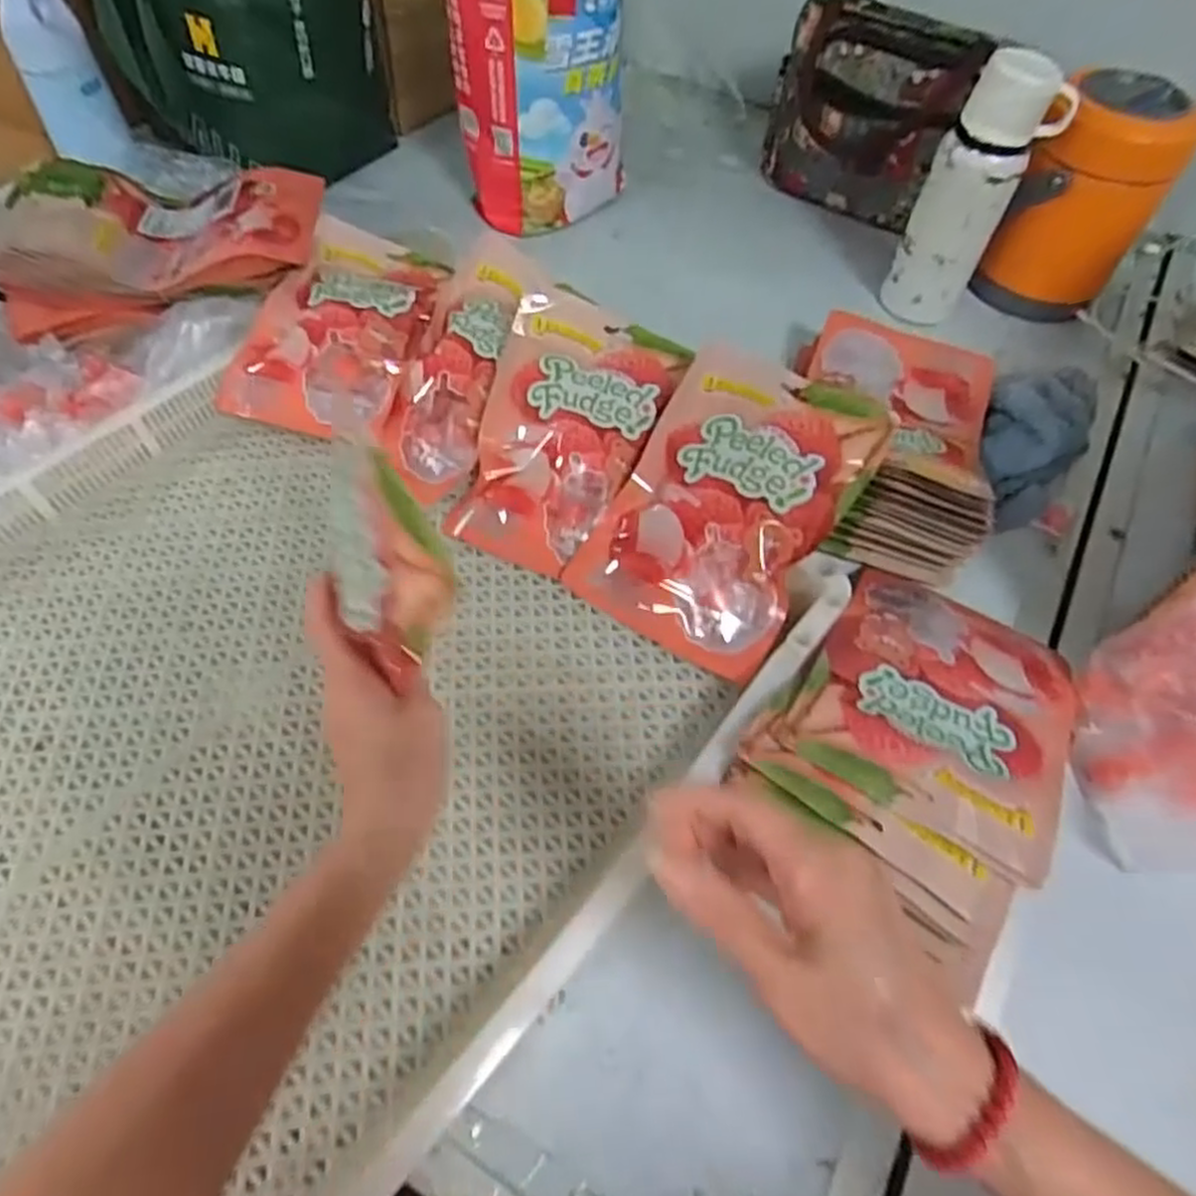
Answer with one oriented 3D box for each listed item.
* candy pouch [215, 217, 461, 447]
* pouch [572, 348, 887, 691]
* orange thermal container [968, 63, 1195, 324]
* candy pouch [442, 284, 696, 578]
[{"bbox_3d":[-0.213,-0.233,0.648,0.153,0.050,0.222,13,66,16],"label":"candy pouch"},{"bbox_3d":[0.088,-0.066,0.532,0.147,0.024,0.208,29,88,18],"label":"pouch"},{"bbox_3d":[0.465,-0.373,0.742,0.119,0.196,0.128,35,61,18],"label":"orange thermal container"},{"bbox_3d":[-0.028,-0.131,0.583,0.134,0.053,0.222,23,82,7],"label":"candy pouch"}]

